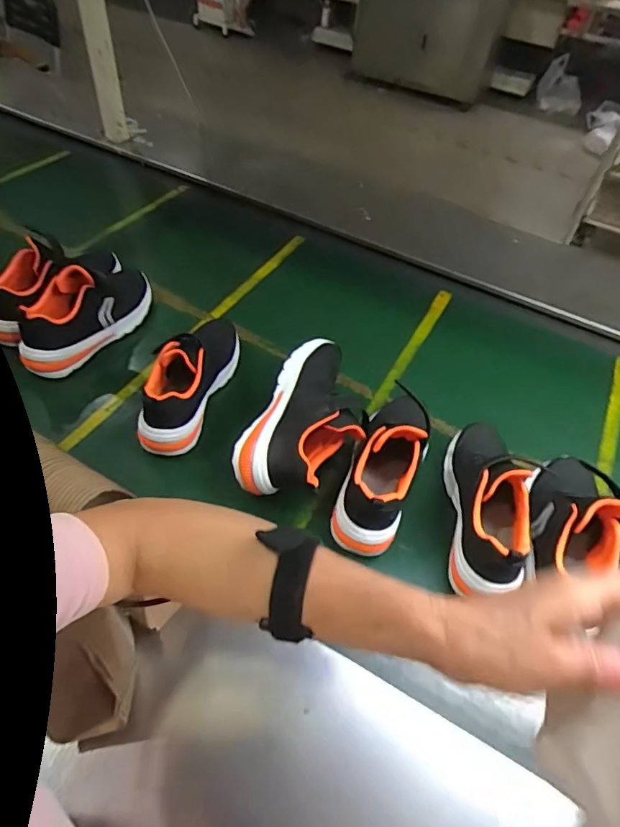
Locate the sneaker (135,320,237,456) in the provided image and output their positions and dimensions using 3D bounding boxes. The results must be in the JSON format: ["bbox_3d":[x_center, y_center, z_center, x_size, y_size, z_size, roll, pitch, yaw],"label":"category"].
[{"bbox_3d":[-0.172,-0.062,0.722,0.081,0.108,0.240,13,51,4],"label":"sneaker"}]

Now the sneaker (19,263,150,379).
[{"bbox_3d":[-0.356,-0.174,0.784,0.086,0.111,0.247,26,53,14],"label":"sneaker"}]

